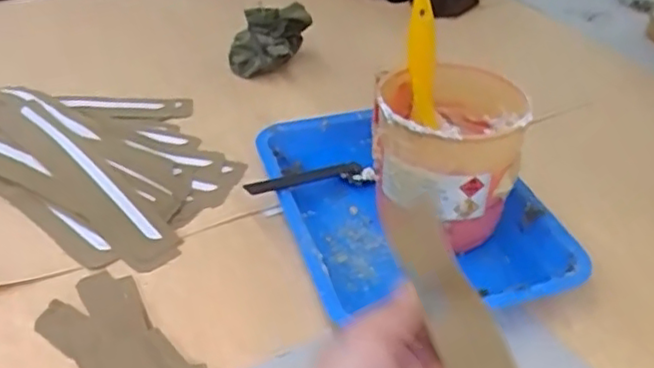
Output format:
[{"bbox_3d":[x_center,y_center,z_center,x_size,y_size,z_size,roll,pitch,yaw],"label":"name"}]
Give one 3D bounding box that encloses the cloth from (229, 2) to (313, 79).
[{"bbox_3d":[-0.069,-0.176,0.807,0.092,0.066,0.053,0,39,-2],"label":"cloth"}]

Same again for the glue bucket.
[{"bbox_3d":[0.100,-0.026,0.580,0.113,0.119,0.130,6,39,5],"label":"glue bucket"}]

